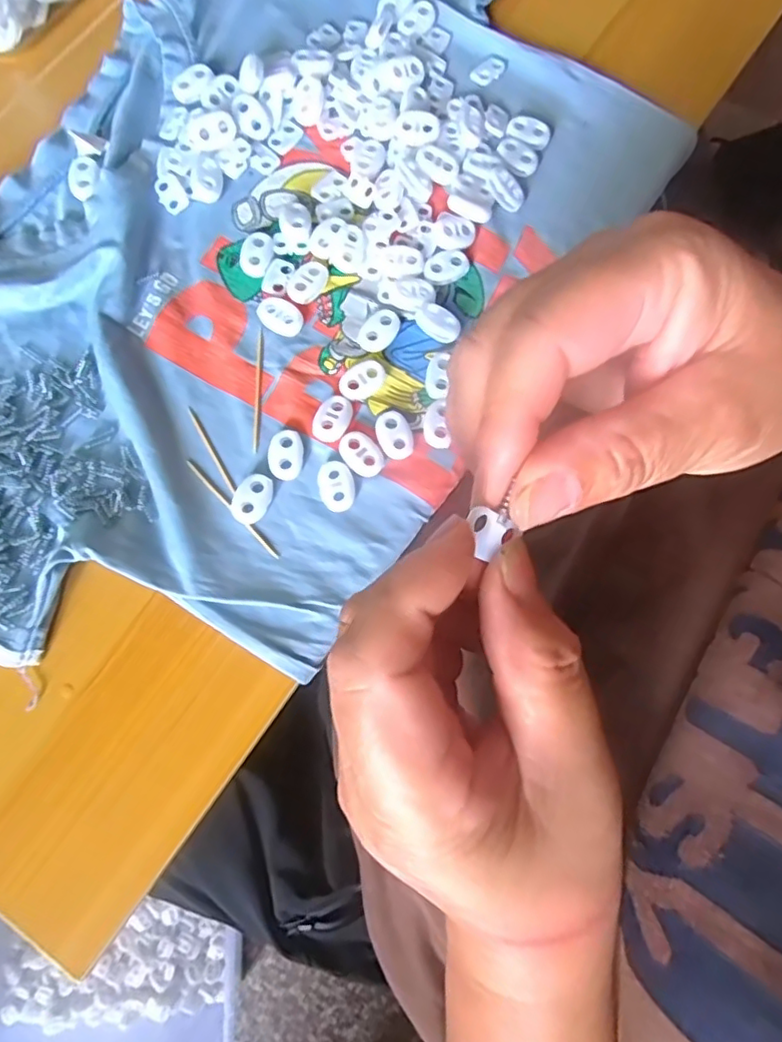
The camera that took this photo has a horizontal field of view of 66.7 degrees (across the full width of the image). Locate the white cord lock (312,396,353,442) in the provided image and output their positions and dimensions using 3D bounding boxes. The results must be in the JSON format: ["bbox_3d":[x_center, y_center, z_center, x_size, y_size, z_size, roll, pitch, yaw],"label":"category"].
[{"bbox_3d":[-0.026,-0.046,0.268,0.015,0.006,0.022,21,79,3],"label":"white cord lock"}]

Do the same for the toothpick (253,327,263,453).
[{"bbox_3d":[-0.062,-0.061,0.274,0.004,0.004,0.060,0,79,-1],"label":"toothpick"}]

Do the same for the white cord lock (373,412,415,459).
[{"bbox_3d":[0.002,-0.039,0.267,0.016,0.004,0.023,-19,80,-5],"label":"white cord lock"}]

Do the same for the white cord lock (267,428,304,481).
[{"bbox_3d":[-0.047,-0.030,0.266,0.015,0.005,0.023,3,79,0],"label":"white cord lock"}]

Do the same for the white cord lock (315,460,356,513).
[{"bbox_3d":[-0.025,-0.015,0.263,0.015,0.004,0.023,-18,80,-5],"label":"white cord lock"}]

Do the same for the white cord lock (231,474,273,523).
[{"bbox_3d":[-0.061,-0.010,0.261,0.015,0.006,0.022,17,79,2],"label":"white cord lock"}]

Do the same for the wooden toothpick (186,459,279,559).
[{"bbox_3d":[-0.070,-0.006,0.262,0.004,0.004,0.060,-43,82,-9],"label":"wooden toothpick"}]

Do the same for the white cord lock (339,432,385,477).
[{"bbox_3d":[-0.013,-0.030,0.264,0.015,0.004,0.022,-43,82,-9],"label":"white cord lock"}]

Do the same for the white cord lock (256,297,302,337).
[{"bbox_3d":[-0.052,-0.097,0.281,0.022,0.004,0.015,30,80,5],"label":"white cord lock"}]

